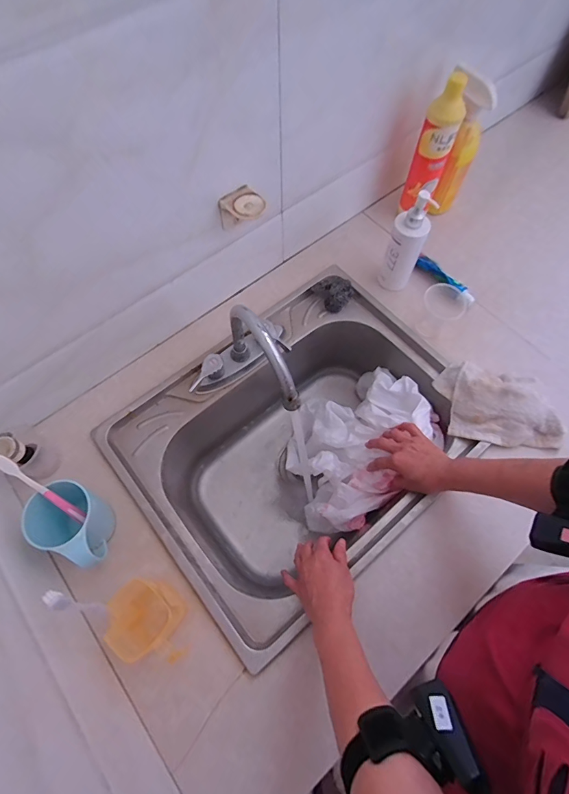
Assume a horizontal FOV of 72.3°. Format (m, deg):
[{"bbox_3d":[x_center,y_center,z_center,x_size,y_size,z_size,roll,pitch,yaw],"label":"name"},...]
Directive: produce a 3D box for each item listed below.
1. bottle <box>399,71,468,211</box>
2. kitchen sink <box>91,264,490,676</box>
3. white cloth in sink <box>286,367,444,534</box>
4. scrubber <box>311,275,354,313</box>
[{"bbox_3d":[0.257,-0.429,0.672,0.057,0.205,0.047,23,69,10],"label":"bottle"},{"bbox_3d":[0.028,0.075,0.684,0.515,0.232,0.404,-39,72,-15],"label":"kitchen sink"},{"bbox_3d":[0.116,0.076,0.698,0.274,0.159,0.221,-41,73,-15],"label":"white cloth in sink"},{"bbox_3d":[0.090,-0.189,0.707,0.057,0.035,0.060,-27,70,-11],"label":"scrubber"}]

